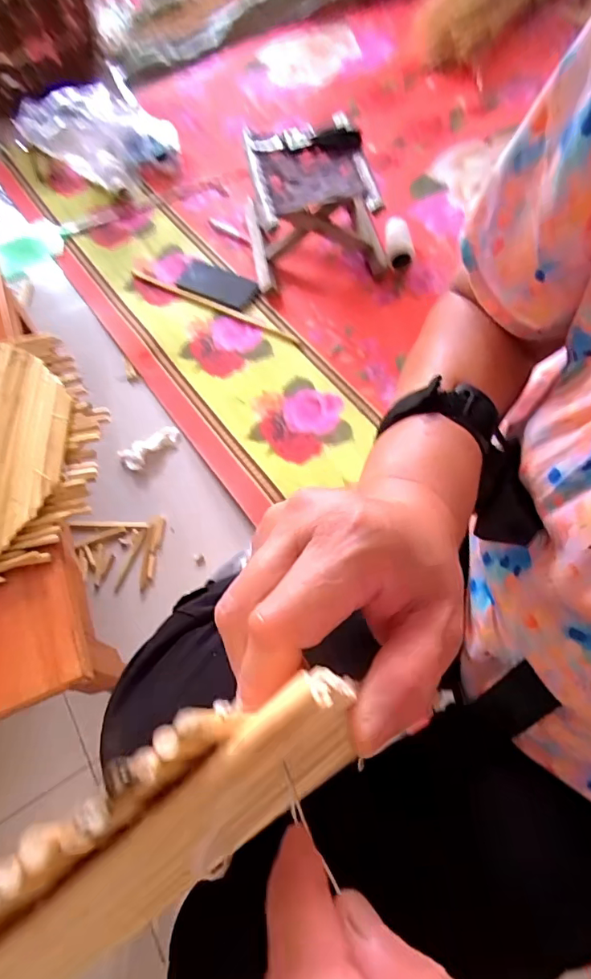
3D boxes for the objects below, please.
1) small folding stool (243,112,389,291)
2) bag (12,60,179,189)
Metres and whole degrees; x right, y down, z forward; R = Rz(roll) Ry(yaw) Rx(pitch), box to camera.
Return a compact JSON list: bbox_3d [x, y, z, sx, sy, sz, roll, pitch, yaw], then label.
[{"bbox_3d":[0.029,-0.558,0.987,0.247,0.170,0.267,-8,65,0],"label":"small folding stool"},{"bbox_3d":[-0.415,-0.764,1.084,0.314,0.142,0.117,-18,65,-5],"label":"bag"}]

